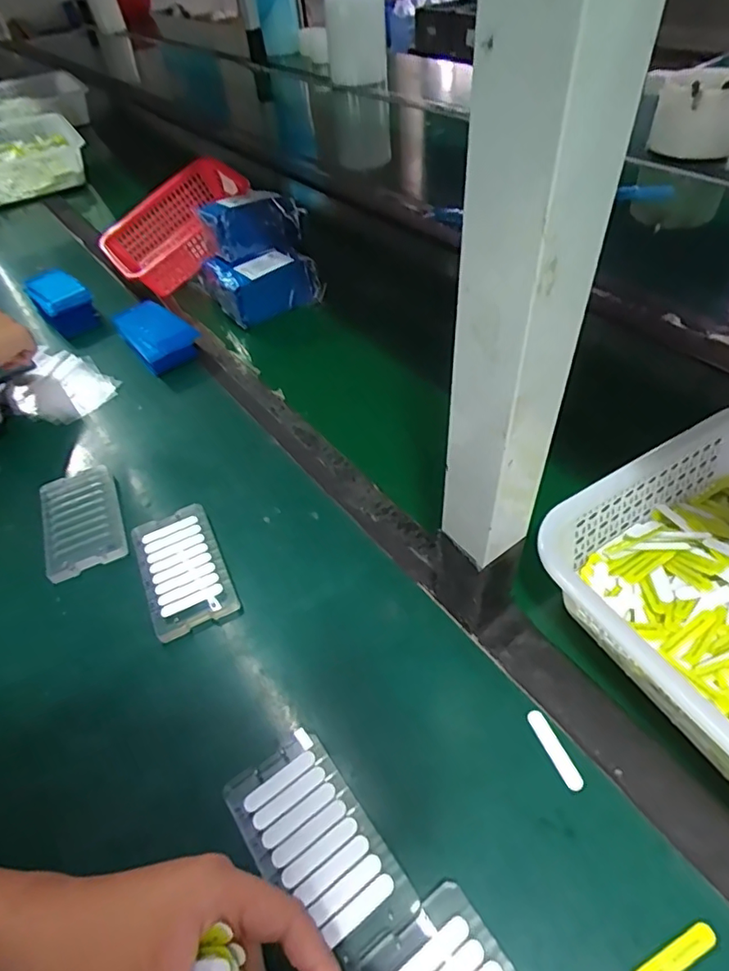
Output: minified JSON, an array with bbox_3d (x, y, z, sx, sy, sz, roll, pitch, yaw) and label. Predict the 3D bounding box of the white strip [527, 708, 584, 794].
[{"bbox_3d":[0.125,0.173,0.356,0.012,0.004,0.052,-20,50,-12],"label":"white strip"}]

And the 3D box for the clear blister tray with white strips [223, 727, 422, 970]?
[{"bbox_3d":[-0.029,0.217,0.328,0.067,0.010,0.122,-31,53,-20],"label":"clear blister tray with white strips"}]

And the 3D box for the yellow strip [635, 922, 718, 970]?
[{"bbox_3d":[0.164,0.249,0.285,0.052,0.004,0.011,-23,51,-14],"label":"yellow strip"}]

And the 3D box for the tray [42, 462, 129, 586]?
[{"bbox_3d":[-0.270,0.035,0.520,0.069,0.020,0.121,-22,50,-13],"label":"tray"}]

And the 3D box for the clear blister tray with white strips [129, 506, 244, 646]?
[{"bbox_3d":[-0.159,0.072,0.473,0.067,0.016,0.121,-23,51,-14],"label":"clear blister tray with white strips"}]

